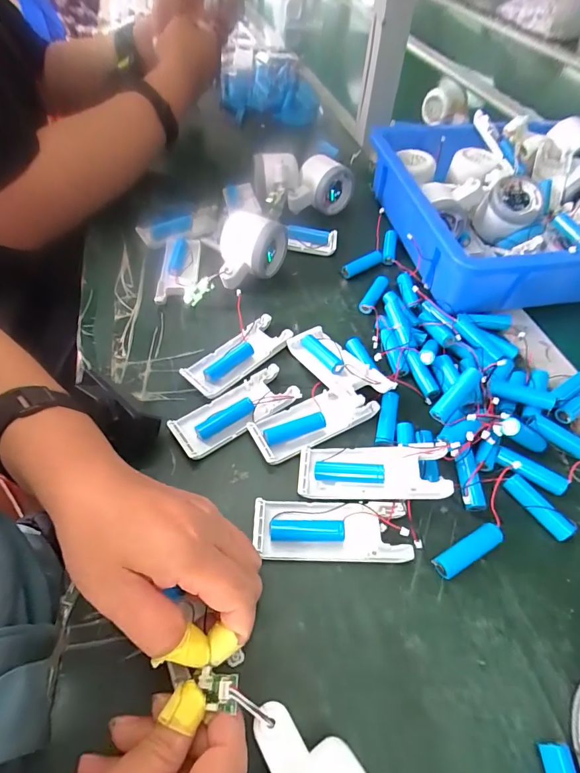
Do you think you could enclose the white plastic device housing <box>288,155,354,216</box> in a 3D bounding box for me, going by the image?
[{"bbox_3d":[0.041,-0.250,0.513,0.077,0.066,0.062,8,53,4],"label":"white plastic device housing"}]

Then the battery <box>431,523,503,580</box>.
[{"bbox_3d":[0.121,0.111,0.272,0.051,0.012,0.014,-23,57,-18],"label":"battery"}]

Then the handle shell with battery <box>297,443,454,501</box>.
[{"bbox_3d":[0.059,0.061,0.293,0.104,0.017,0.040,-4,51,16],"label":"handle shell with battery"}]

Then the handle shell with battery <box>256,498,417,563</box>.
[{"bbox_3d":[0.028,0.099,0.278,0.103,0.013,0.038,3,53,0],"label":"handle shell with battery"}]

